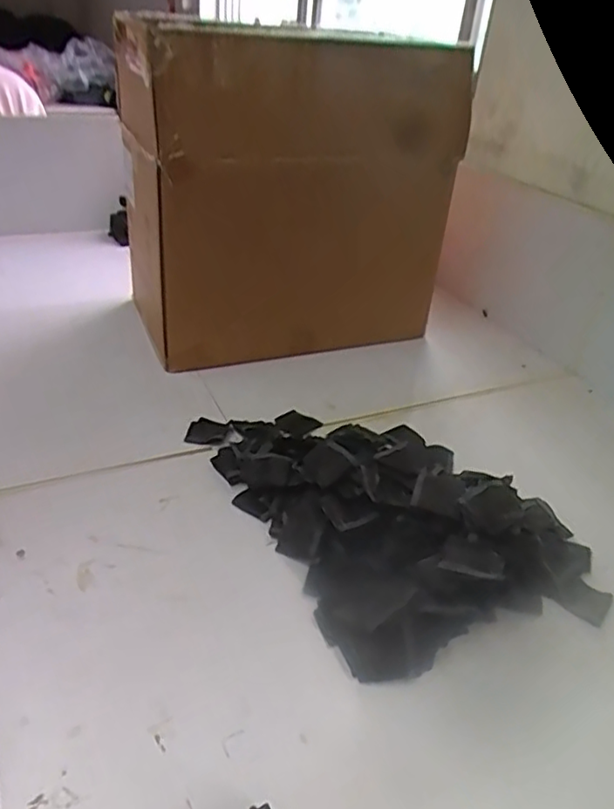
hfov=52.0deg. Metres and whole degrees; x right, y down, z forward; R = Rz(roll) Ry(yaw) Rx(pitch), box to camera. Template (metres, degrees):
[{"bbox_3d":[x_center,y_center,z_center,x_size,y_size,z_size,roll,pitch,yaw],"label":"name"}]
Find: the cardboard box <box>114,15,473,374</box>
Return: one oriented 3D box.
[{"bbox_3d":[-0.033,-0.320,0.982,0.461,0.450,0.245,-8,34,-19],"label":"cardboard box"}]

